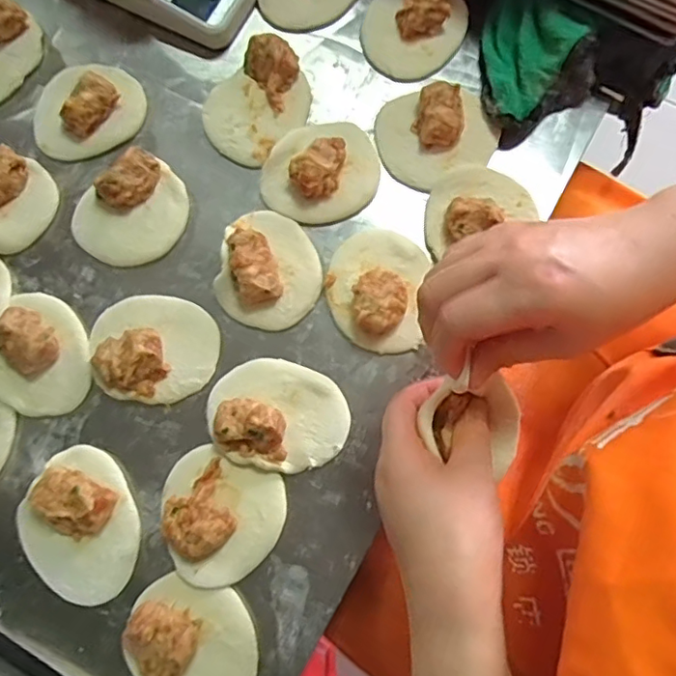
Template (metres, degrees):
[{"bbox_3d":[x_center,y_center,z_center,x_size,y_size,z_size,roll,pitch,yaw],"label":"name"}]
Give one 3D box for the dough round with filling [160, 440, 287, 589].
[{"bbox_3d":[-0.084,0.125,0.389,0.084,0.026,0.084,0,79,1],"label":"dough round with filling"}]

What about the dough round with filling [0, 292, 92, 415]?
[{"bbox_3d":[-0.224,0.012,0.416,0.084,0.027,0.080,0,79,1],"label":"dough round with filling"}]

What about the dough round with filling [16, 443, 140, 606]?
[{"bbox_3d":[-0.182,0.132,0.392,0.077,0.027,0.102,-30,80,-4],"label":"dough round with filling"}]

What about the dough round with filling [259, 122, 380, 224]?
[{"bbox_3d":[-0.015,-0.136,0.440,0.091,0.024,0.081,-4,79,1],"label":"dough round with filling"}]

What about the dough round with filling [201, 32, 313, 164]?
[{"bbox_3d":[-0.068,-0.193,0.454,0.073,0.027,0.092,42,83,8],"label":"dough round with filling"}]

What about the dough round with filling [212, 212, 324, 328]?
[{"bbox_3d":[-0.051,-0.055,0.425,0.075,0.027,0.089,8,79,3],"label":"dough round with filling"}]

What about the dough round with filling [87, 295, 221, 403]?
[{"bbox_3d":[-0.140,0.005,0.416,0.094,0.028,0.080,9,79,3],"label":"dough round with filling"}]

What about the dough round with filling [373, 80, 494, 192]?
[{"bbox_3d":[0.075,-0.167,0.447,0.085,0.030,0.079,0,79,1],"label":"dough round with filling"}]

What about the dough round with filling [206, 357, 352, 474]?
[{"bbox_3d":[-0.043,0.054,0.402,0.099,0.030,0.076,11,79,4],"label":"dough round with filling"}]

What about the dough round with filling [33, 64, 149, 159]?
[{"bbox_3d":[-0.207,-0.189,0.458,0.089,0.029,0.073,-4,79,1],"label":"dough round with filling"}]

